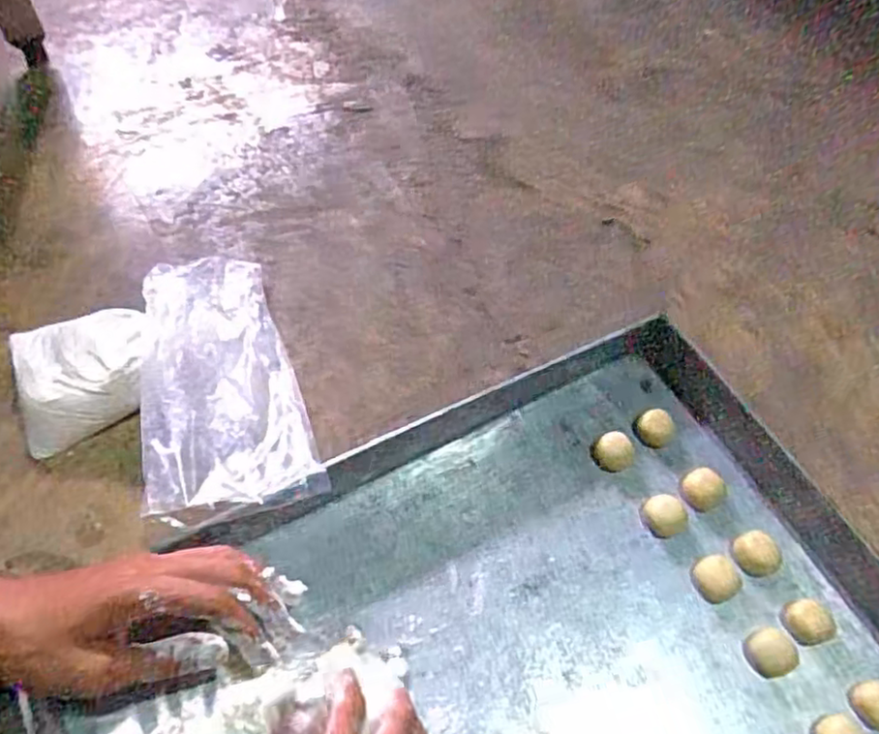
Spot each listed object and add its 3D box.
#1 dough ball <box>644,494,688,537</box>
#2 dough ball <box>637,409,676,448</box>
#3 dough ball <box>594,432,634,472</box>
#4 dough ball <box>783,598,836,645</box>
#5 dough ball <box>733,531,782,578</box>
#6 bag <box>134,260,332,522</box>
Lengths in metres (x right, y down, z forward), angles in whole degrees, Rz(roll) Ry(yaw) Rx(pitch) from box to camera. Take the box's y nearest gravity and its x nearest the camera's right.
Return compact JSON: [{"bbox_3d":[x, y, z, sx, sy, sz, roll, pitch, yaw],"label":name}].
[{"bbox_3d":[0.168,0.109,0.497,0.025,0.017,0.030,-37,67,-22],"label":"dough ball"},{"bbox_3d":[0.169,0.048,0.522,0.028,0.016,0.026,1,59,-2],"label":"dough ball"},{"bbox_3d":[0.133,0.064,0.507,0.027,0.020,0.022,34,63,17],"label":"dough ball"},{"bbox_3d":[0.250,0.173,0.454,0.027,0.019,0.027,1,59,-2],"label":"dough ball"},{"bbox_3d":[0.226,0.134,0.480,0.027,0.017,0.030,-27,64,-18],"label":"dough ball"},{"bbox_3d":[-0.166,0.010,0.516,0.110,0.061,0.228,-14,61,-11],"label":"bag"}]

